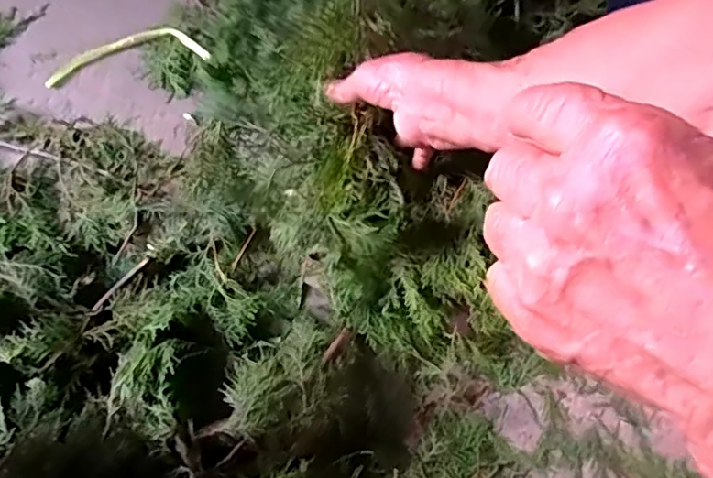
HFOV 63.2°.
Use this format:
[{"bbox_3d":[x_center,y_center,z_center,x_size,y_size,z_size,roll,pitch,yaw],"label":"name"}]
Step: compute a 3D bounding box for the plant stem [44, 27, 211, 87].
[{"bbox_3d":[-0.287,-0.233,0.725,0.198,0.019,0.059,-12,73,-3],"label":"plant stem"}]

